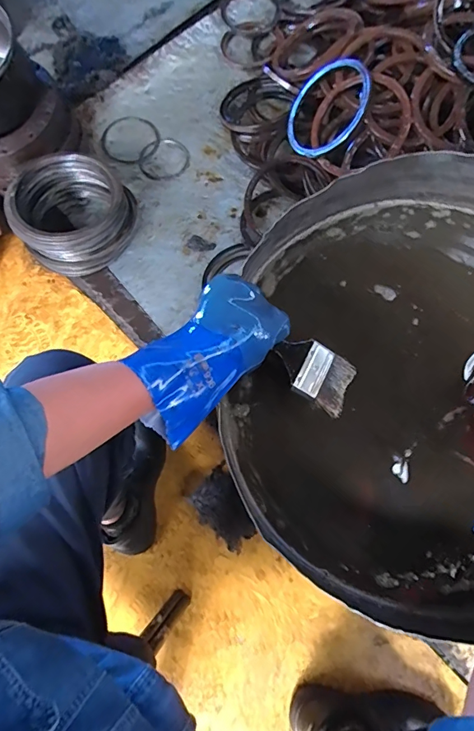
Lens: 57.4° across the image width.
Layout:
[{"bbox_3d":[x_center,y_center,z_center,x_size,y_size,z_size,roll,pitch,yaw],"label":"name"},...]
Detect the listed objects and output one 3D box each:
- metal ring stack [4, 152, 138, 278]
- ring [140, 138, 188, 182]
[{"bbox_3d":[-0.347,-0.322,0.946,0.238,0.152,0.233,-41,76,-8],"label":"metal ring stack"},{"bbox_3d":[-0.182,-0.517,1.081,0.129,0.011,0.126,0,75,2],"label":"ring"}]

